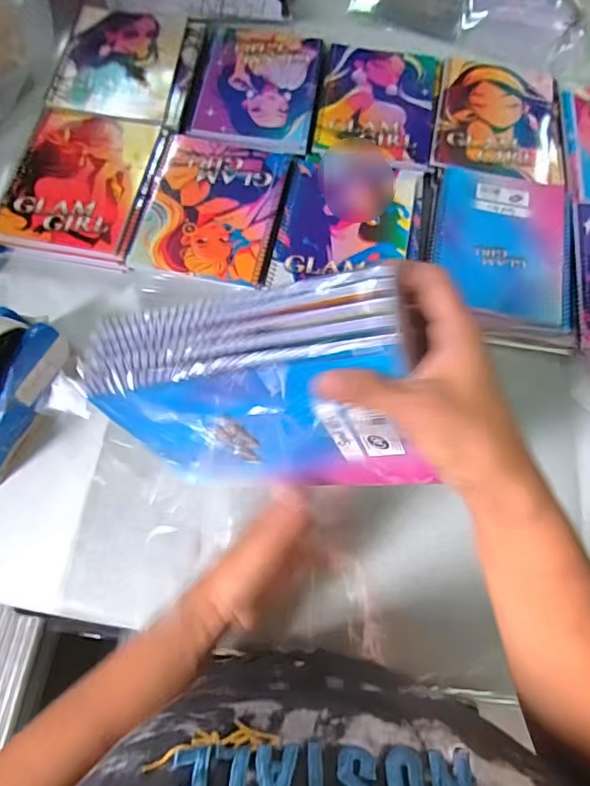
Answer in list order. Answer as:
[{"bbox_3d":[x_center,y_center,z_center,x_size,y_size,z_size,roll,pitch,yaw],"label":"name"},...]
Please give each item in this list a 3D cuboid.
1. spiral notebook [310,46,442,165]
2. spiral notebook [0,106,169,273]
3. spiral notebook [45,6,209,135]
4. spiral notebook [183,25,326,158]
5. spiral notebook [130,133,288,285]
[{"bbox_3d":[0.110,-0.382,0.666,0.154,0.013,0.201,9,71,1],"label":"spiral notebook"},{"bbox_3d":[-0.255,-0.255,0.608,0.162,0.010,0.205,10,71,1],"label":"spiral notebook"},{"bbox_3d":[-0.220,-0.441,0.679,0.173,0.018,0.200,8,71,0],"label":"spiral notebook"},{"bbox_3d":[-0.050,-0.413,0.677,0.158,0.009,0.212,6,71,0],"label":"spiral notebook"},{"bbox_3d":[-0.096,-0.219,0.599,0.155,0.013,0.197,10,71,1],"label":"spiral notebook"}]

